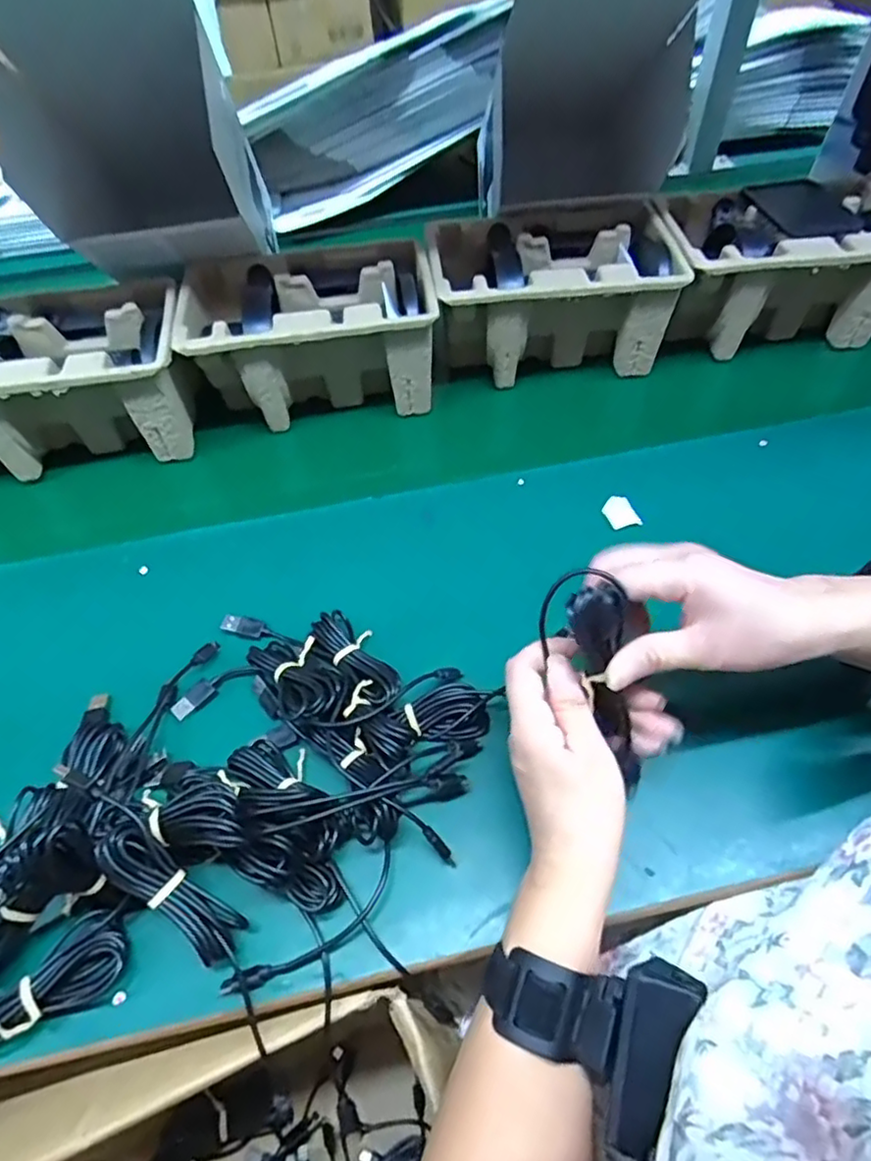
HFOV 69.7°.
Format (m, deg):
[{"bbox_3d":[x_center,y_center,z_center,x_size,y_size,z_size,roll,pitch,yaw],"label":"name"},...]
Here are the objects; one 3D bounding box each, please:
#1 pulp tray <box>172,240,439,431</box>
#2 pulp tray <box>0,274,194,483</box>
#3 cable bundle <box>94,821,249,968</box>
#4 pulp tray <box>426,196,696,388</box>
[{"bbox_3d":[-0.113,-0.232,0.596,0.223,0.102,0.142,-10,55,-3],"label":"pulp tray"},{"bbox_3d":[-0.337,-0.179,0.569,0.235,0.106,0.141,-12,55,-4],"label":"pulp tray"},{"bbox_3d":[-0.140,0.165,0.330,0.089,0.014,0.025,45,65,-5],"label":"cable bundle"},{"bbox_3d":[0.111,-0.280,0.619,0.224,0.104,0.150,-4,55,2],"label":"pulp tray"}]

